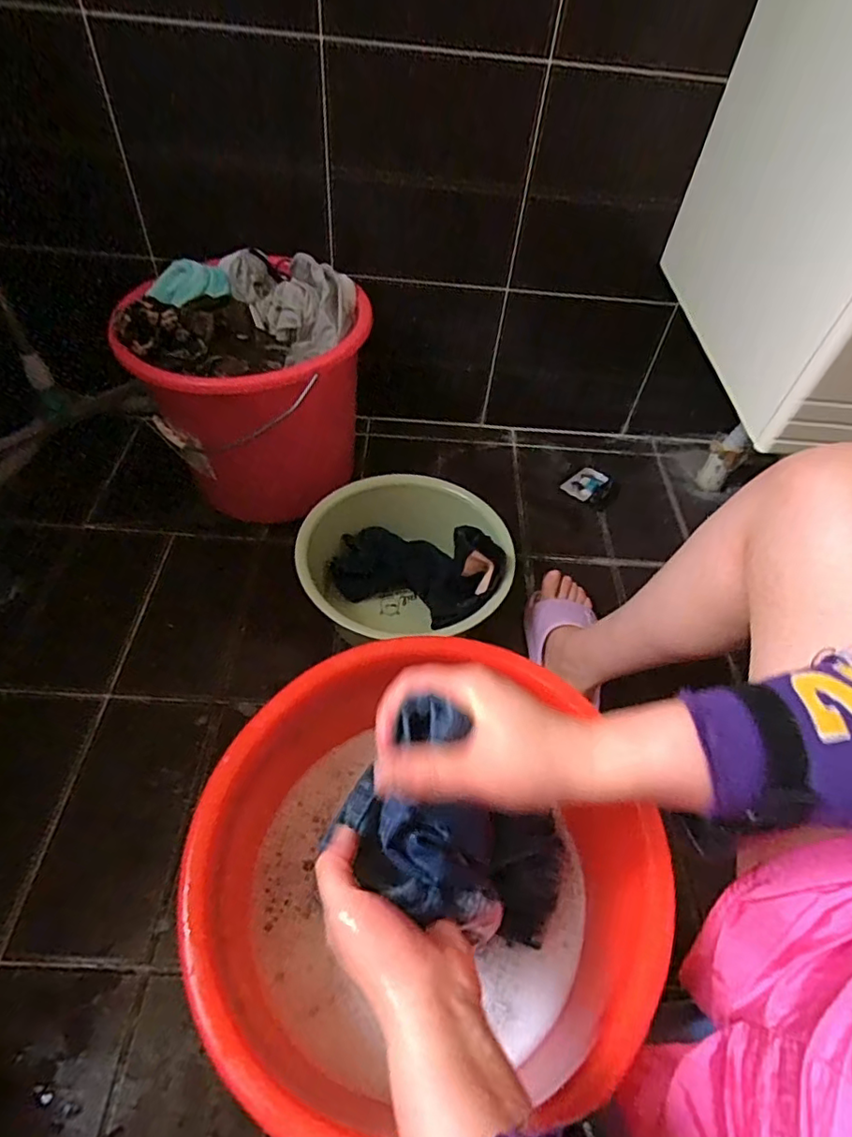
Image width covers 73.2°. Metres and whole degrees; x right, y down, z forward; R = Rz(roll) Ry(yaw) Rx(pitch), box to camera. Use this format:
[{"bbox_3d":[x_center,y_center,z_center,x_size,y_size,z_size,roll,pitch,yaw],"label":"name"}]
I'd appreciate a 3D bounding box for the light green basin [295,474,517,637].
[{"bbox_3d":[-0.028,-0.002,0.875,0.287,0.158,0.279,2,52,-3],"label":"light green basin"}]

